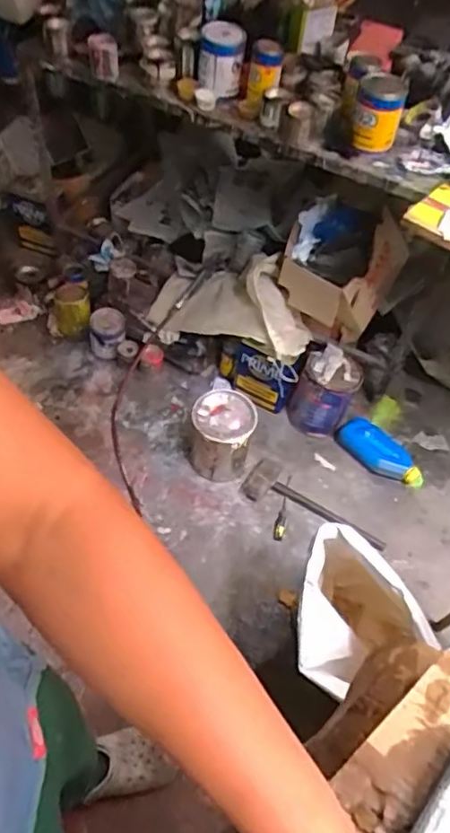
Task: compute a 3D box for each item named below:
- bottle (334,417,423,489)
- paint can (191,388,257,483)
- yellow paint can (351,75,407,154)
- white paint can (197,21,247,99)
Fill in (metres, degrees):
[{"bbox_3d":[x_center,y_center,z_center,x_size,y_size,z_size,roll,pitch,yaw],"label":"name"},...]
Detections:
[{"bbox_3d":[0.467,0.103,1.786,0.266,0.068,0.125,36,59,21],"label":"bottle"},{"bbox_3d":[-0.009,0.064,1.666,0.164,0.219,0.181,7,53,2],"label":"paint can"},{"bbox_3d":[0.334,-0.665,1.342,0.099,0.133,0.114,13,54,6],"label":"yellow paint can"},{"bbox_3d":[-0.010,-0.839,1.428,0.104,0.136,0.111,2,53,-2],"label":"white paint can"}]

